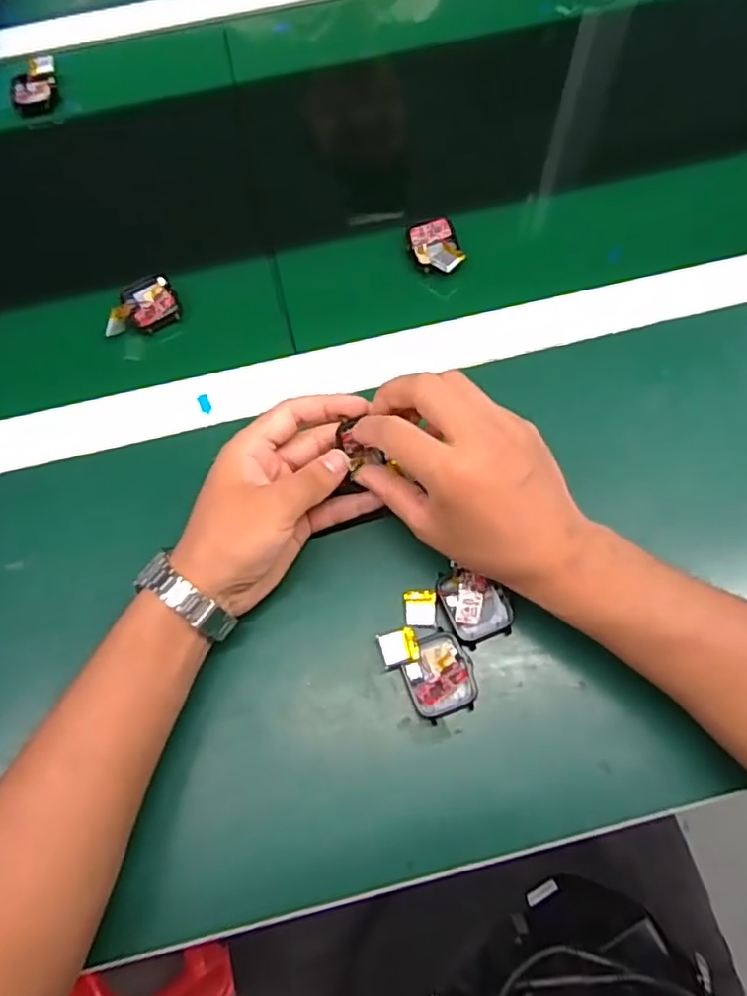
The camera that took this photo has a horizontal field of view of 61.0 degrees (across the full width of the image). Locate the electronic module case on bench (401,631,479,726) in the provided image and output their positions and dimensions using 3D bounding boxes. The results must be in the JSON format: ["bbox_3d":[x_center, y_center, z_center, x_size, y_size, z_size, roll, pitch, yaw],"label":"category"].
[{"bbox_3d":[0.038,0.103,0.368,0.038,0.012,0.045,-20,71,-6],"label":"electronic module case on bench"}]

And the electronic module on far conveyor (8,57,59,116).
[{"bbox_3d":[-0.308,-0.376,0.578,0.035,0.023,0.051,-5,70,0],"label":"electronic module on far conveyor"}]

